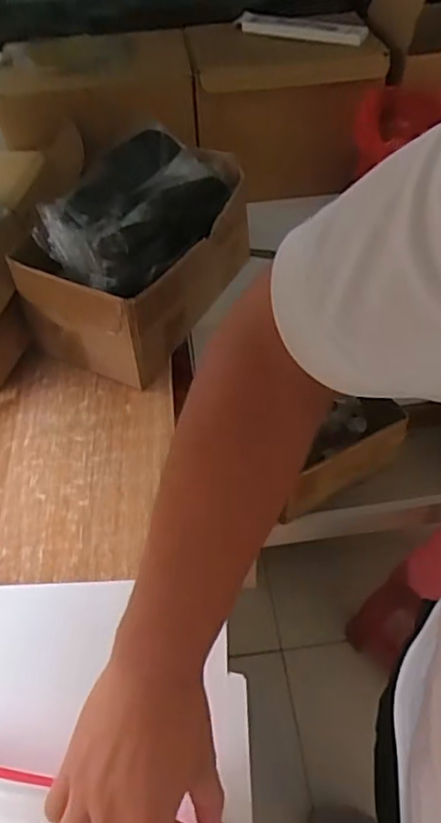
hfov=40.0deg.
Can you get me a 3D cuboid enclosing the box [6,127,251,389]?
[{"bbox_3d":[-0.092,-0.177,0.687,0.176,0.159,0.266,17,51,14],"label":"box"}]

